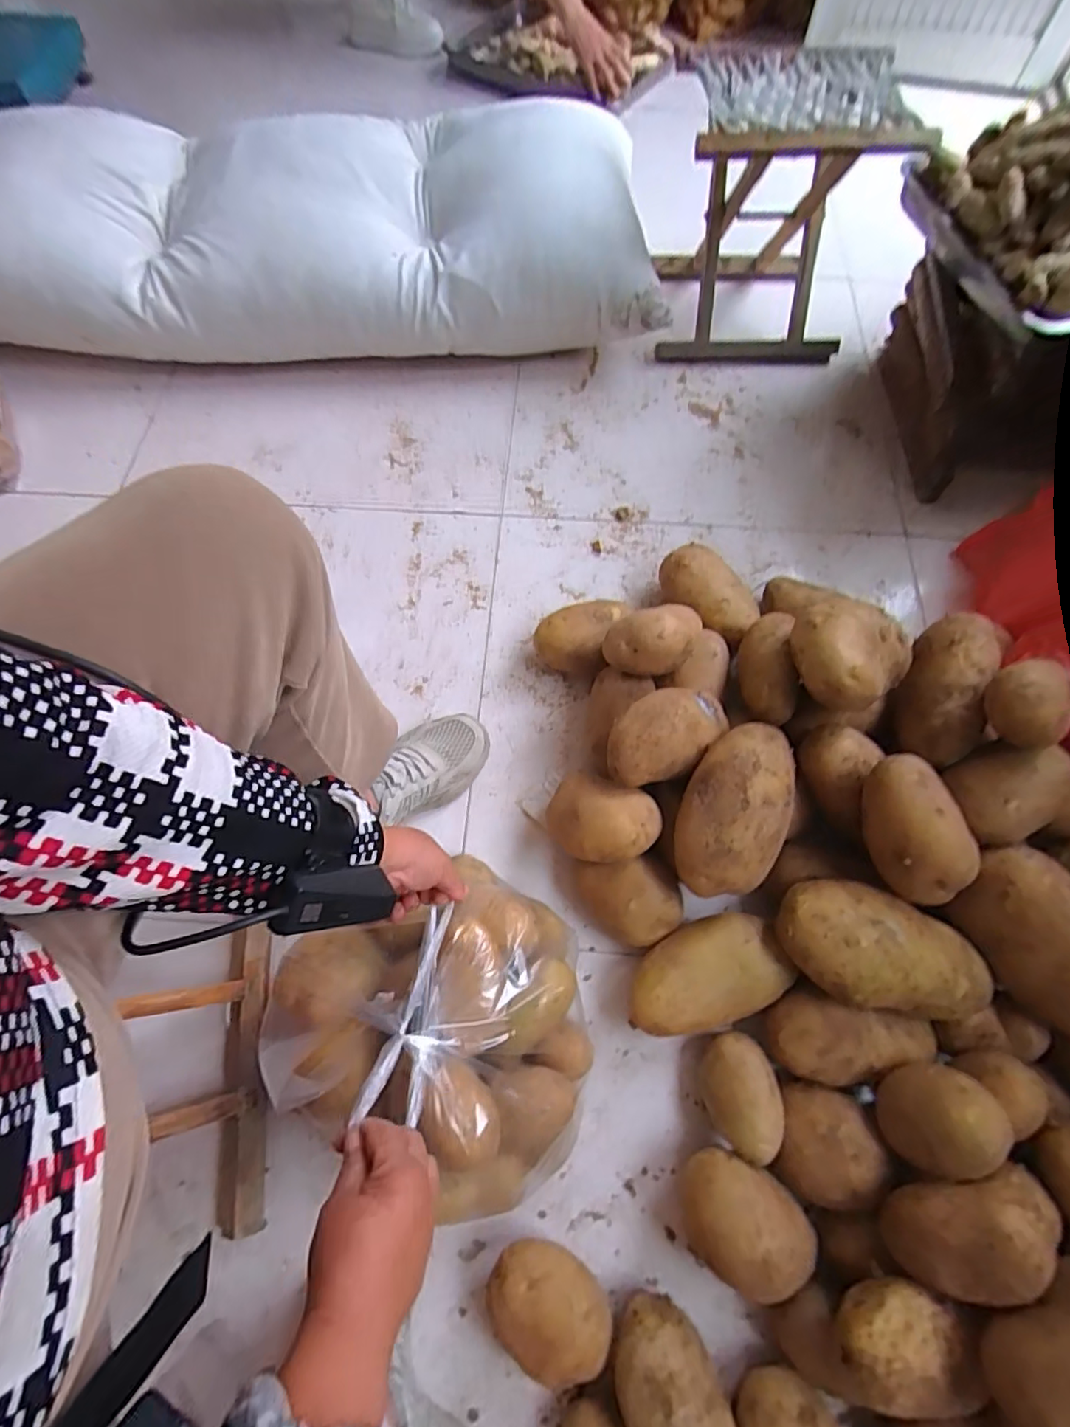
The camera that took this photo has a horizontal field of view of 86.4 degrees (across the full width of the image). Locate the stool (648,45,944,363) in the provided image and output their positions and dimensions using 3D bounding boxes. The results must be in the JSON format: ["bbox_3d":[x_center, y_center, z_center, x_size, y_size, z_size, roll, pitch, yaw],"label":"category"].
[{"bbox_3d":[0.375,-0.813,0.921,0.309,0.300,0.308,3,70,-3],"label":"stool"}]

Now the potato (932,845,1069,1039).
[{"bbox_3d":[0.470,0.209,0.519,0.092,0.069,0.171,-27,74,-12],"label":"potato"}]

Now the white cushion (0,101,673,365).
[{"bbox_3d":[-0.540,-0.771,0.926,1.391,0.207,0.443,3,70,-3],"label":"white cushion"}]

